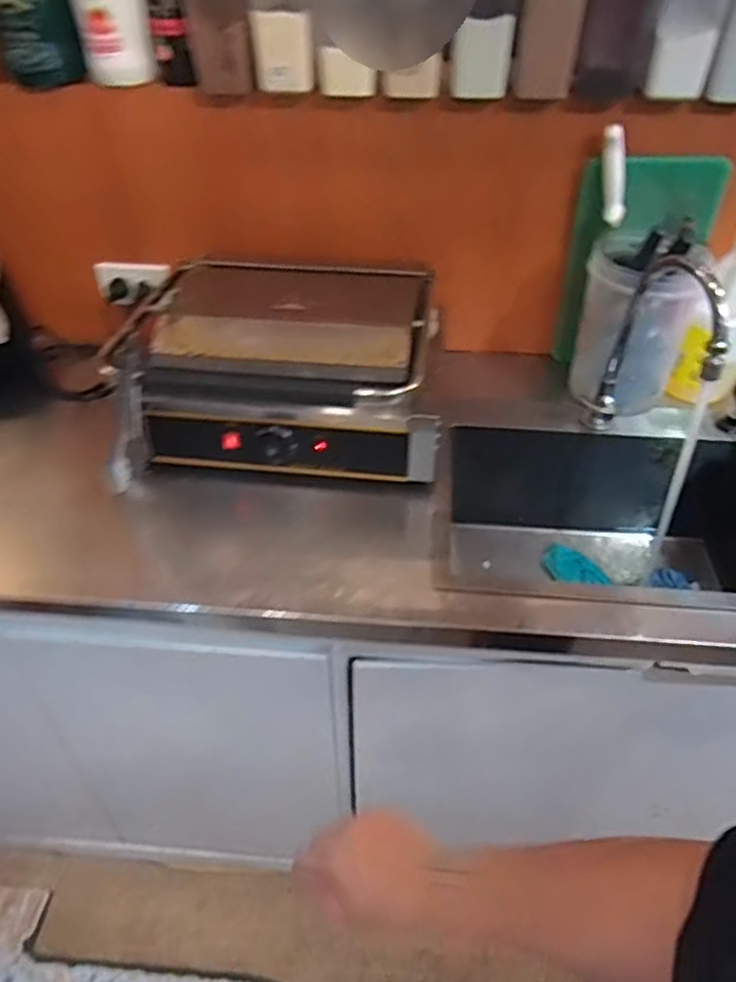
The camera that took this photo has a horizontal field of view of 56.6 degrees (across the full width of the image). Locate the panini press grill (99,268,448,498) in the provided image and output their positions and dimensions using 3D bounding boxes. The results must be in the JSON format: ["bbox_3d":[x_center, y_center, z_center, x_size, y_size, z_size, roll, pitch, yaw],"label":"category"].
[{"bbox_3d":[-0.110,-0.169,0.973,0.425,0.187,0.338,4,42,4],"label":"panini press grill"}]

